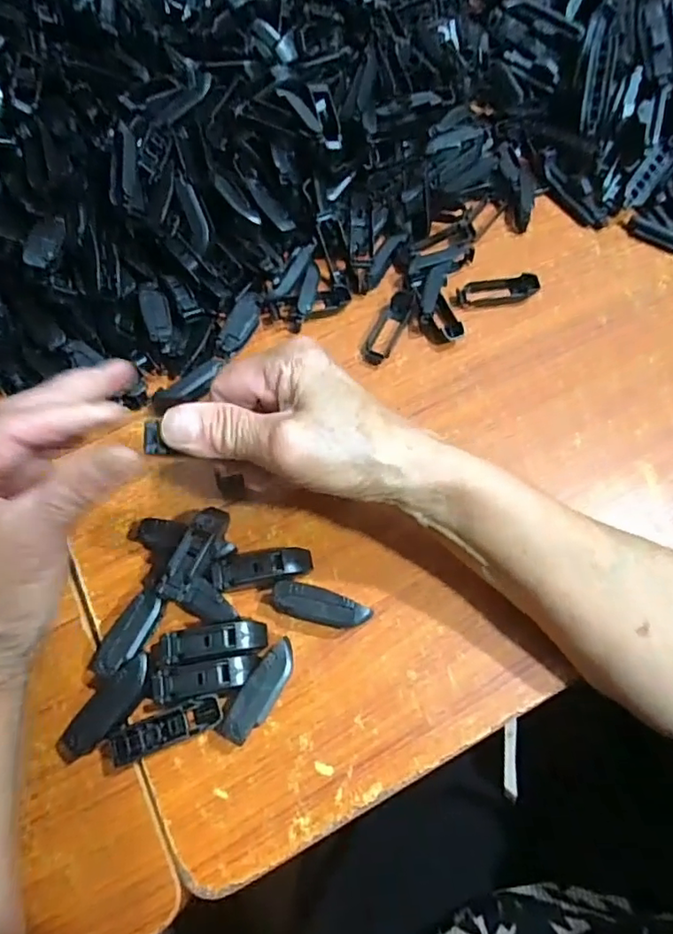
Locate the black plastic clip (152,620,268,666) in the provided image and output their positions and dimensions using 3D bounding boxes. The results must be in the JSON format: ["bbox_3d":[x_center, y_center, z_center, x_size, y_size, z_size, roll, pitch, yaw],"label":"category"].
[{"bbox_3d":[-0.067,0.095,0.306,0.058,0.015,0.017,-10,68,-4],"label":"black plastic clip"}]

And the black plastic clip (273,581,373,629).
[{"bbox_3d":[-0.008,0.077,0.312,0.052,0.018,0.018,11,68,5],"label":"black plastic clip"}]

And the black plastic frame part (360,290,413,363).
[{"bbox_3d":[0.034,-0.095,0.390,0.019,0.012,0.057,24,70,10],"label":"black plastic frame part"}]

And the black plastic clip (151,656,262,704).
[{"bbox_3d":[-0.068,0.110,0.296,0.053,0.010,0.016,-9,68,-3],"label":"black plastic clip"}]

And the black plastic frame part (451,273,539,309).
[{"bbox_3d":[0.111,-0.127,0.402,0.059,0.011,0.022,-6,68,-2],"label":"black plastic frame part"}]

